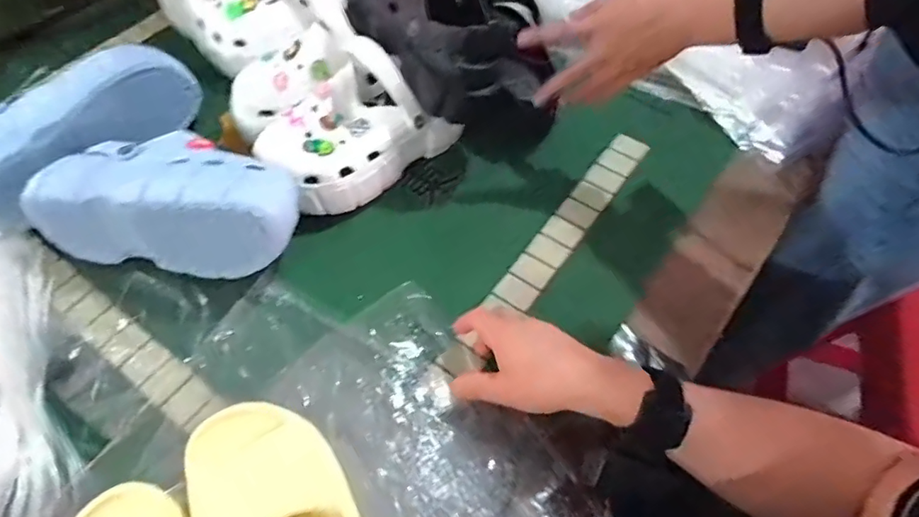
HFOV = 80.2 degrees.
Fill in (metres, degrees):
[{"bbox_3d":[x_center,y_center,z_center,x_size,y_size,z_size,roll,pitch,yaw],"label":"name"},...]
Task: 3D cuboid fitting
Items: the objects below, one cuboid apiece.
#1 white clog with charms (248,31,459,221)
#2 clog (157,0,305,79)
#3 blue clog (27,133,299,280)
[{"bbox_3d":[-0.115,-0.145,0.586,0.204,0.119,0.111,-28,61,-18],"label":"white clog with charms"},{"bbox_3d":[-0.307,-0.339,0.698,0.113,0.108,0.240,-35,63,-21],"label":"clog"},{"bbox_3d":[-0.281,-0.067,0.536,0.239,0.097,0.116,5,56,3],"label":"blue clog"}]

